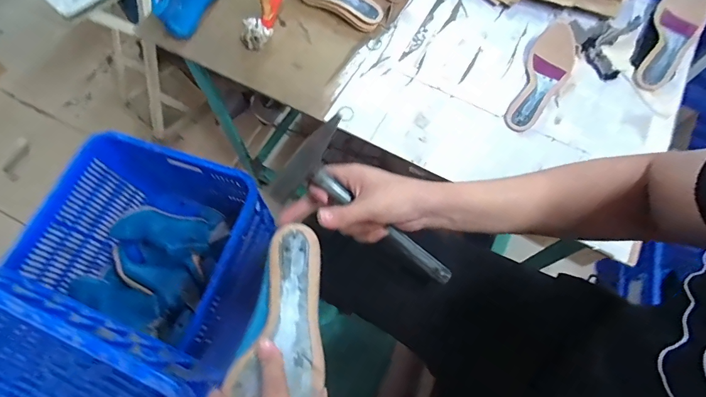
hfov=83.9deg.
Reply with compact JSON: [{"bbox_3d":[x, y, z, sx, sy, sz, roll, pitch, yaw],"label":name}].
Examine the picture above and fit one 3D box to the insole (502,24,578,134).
[{"bbox_3d":[0.345,-0.223,0.713,0.079,0.048,0.227,28,70,10],"label":"insole"}]

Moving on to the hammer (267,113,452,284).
[{"bbox_3d":[0.029,0.019,0.450,0.232,0.035,0.104,38,70,-11],"label":"hammer"}]

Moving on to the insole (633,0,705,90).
[{"bbox_3d":[0.602,-0.302,0.737,0.088,0.038,0.237,28,83,10],"label":"insole"}]

